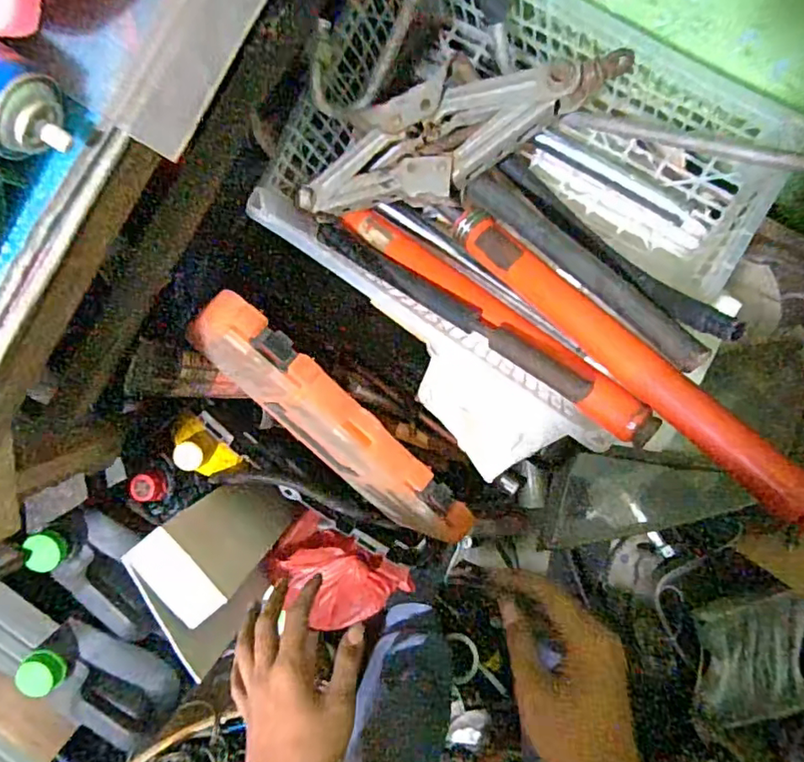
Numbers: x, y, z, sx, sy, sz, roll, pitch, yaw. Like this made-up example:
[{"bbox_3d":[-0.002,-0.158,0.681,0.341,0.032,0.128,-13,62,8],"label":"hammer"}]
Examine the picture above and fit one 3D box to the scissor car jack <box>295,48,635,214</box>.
[{"bbox_3d":[0.047,-0.241,0.564,0.331,0.056,0.113,-14,97,23],"label":"scissor car jack"}]

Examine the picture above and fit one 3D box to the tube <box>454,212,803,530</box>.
[{"bbox_3d":[0.186,-0.027,0.503,0.033,0.027,0.380,-45,67,5],"label":"tube"}]

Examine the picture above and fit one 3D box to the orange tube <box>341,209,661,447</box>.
[{"bbox_3d":[0.079,-0.067,0.560,0.370,0.034,0.044,43,96,26],"label":"orange tube"}]

